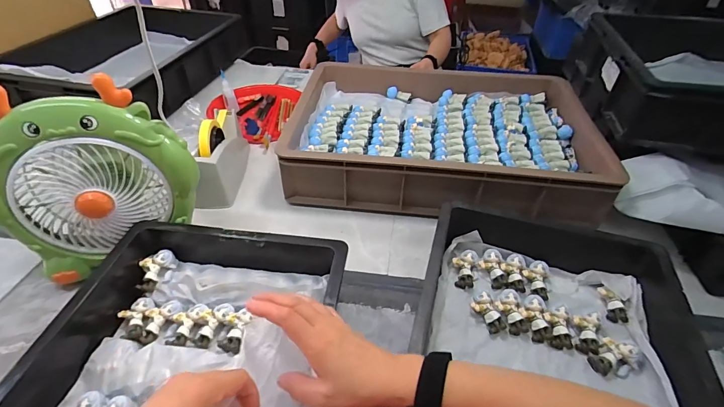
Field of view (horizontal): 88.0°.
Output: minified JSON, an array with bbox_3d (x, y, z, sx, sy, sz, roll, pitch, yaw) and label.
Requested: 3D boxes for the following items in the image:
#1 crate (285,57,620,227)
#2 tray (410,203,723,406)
[{"bbox_3d":[0.150,-0.130,0.755,0.559,0.123,0.395,9,42,9],"label":"crate"},{"bbox_3d":[0.207,0.186,0.423,0.298,0.096,0.414,12,43,12],"label":"tray"}]

